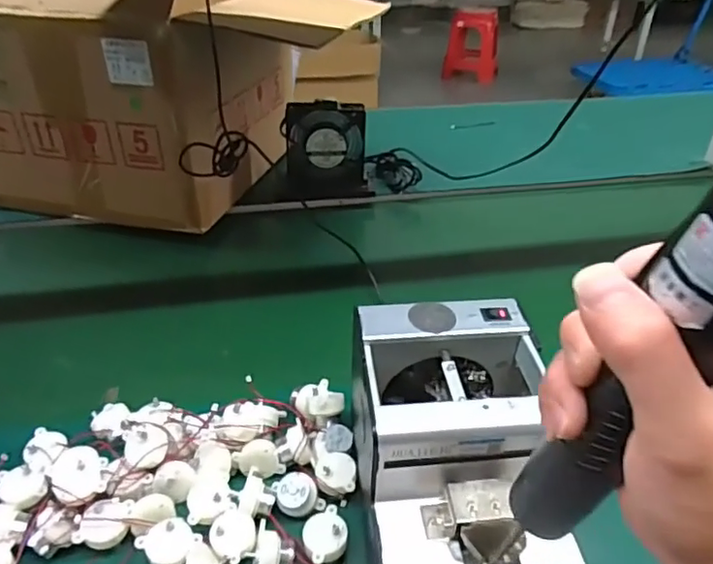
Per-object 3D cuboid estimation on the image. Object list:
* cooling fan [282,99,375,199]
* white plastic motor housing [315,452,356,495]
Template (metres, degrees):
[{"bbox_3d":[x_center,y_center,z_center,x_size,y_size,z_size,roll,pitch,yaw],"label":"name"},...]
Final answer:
[{"bbox_3d":[-0.048,-0.203,0.894,0.126,0.143,0.033,-1,21,2],"label":"cooling fan"},{"bbox_3d":[-0.017,0.151,0.463,0.031,0.019,0.034,-1,37,-1],"label":"white plastic motor housing"}]

